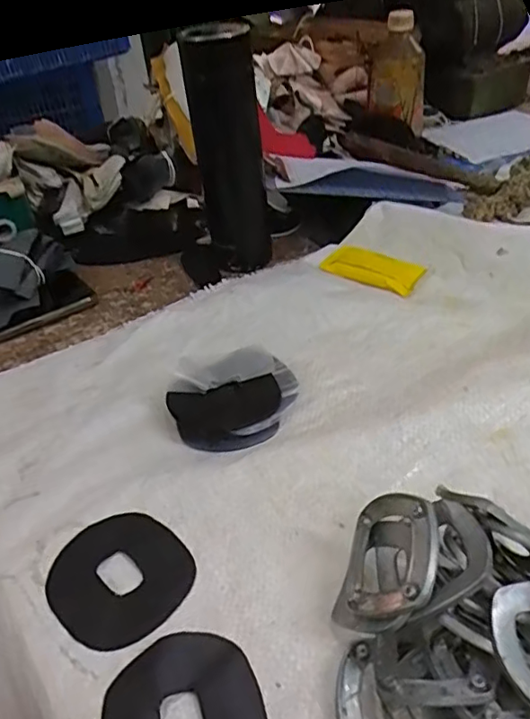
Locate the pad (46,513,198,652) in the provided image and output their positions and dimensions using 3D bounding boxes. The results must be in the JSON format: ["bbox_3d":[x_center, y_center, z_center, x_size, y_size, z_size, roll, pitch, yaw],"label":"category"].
[{"bbox_3d":[-0.085,0.126,0.337,0.079,0.004,0.075,28,49,35],"label":"pad"}]

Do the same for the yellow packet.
[{"bbox_3d":[0.106,-0.093,0.584,0.099,0.009,0.047,23,46,31],"label":"yellow packet"}]

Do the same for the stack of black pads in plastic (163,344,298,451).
[{"bbox_3d":[-0.021,0.031,0.433,0.094,0.017,0.075,-24,57,-12],"label":"stack of black pads in plastic"}]

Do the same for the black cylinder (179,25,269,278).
[{"bbox_3d":[-0.035,-0.202,0.574,0.067,0.217,0.076,-7,38,-2],"label":"black cylinder"}]

